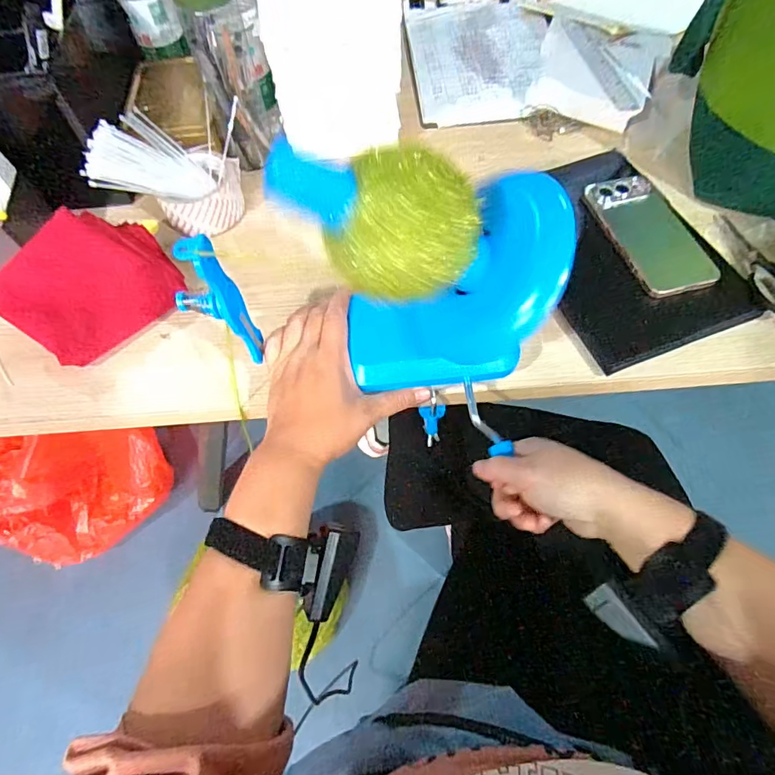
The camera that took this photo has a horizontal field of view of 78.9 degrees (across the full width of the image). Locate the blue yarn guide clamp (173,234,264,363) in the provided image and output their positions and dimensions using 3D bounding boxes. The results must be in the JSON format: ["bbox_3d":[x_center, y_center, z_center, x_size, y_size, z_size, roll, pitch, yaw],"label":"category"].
[{"bbox_3d":[-0.130,-0.059,0.358,0.045,0.120,0.035,-30,64,-14],"label":"blue yarn guide clamp"}]

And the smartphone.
[{"bbox_3d":[0.272,-0.160,0.489,0.085,0.008,0.155,-14,64,-6],"label":"smartphone"}]

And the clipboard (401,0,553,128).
[{"bbox_3d":[0.140,-0.499,0.695,0.214,0.013,0.315,-3,61,0],"label":"clipboard"}]

